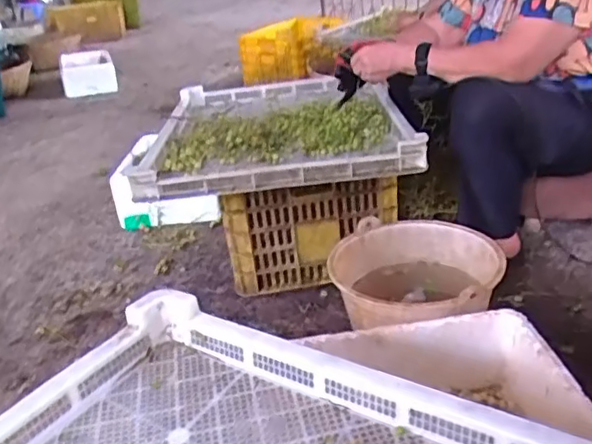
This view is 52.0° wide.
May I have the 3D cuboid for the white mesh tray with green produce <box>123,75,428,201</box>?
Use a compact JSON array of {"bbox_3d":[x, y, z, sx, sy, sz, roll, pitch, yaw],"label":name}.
[{"bbox_3d":[-0.042,-0.222,1.374,0.529,0.067,0.647,-6,27,2],"label":"white mesh tray with green produce"}]

